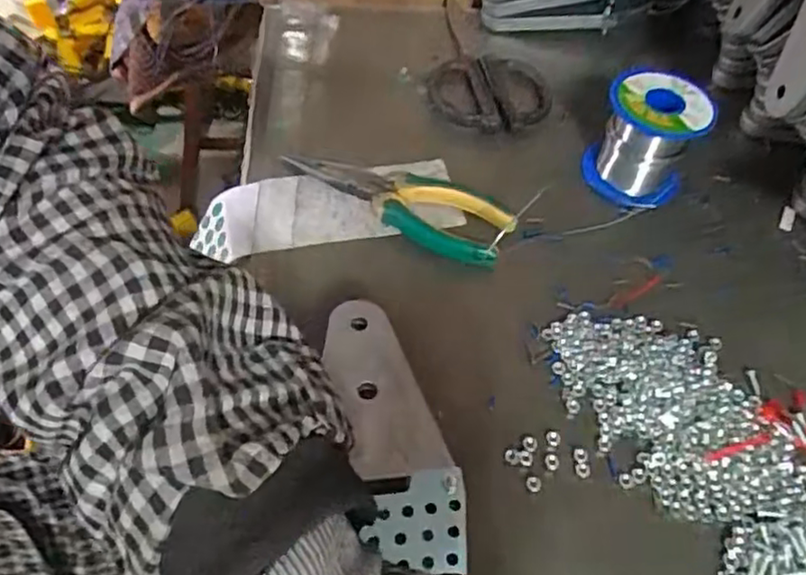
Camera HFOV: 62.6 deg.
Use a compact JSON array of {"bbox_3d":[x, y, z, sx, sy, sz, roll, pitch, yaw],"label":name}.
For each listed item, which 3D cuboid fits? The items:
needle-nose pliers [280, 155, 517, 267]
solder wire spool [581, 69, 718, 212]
[{"bbox_3d":[-0.004,-0.058,0.409,0.147,0.014,0.046,26,57,16],"label":"needle-nose pliers"},{"bbox_3d":[0.154,-0.096,0.420,0.060,0.063,0.060,23,56,14],"label":"solder wire spool"}]

